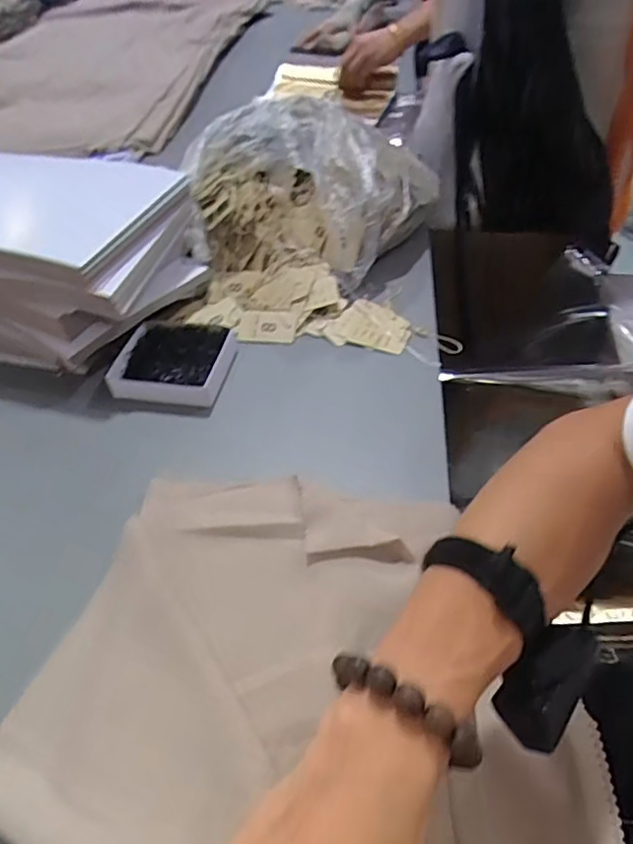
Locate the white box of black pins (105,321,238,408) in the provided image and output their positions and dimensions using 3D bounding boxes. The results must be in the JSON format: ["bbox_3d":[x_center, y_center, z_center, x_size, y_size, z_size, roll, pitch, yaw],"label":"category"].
[{"bbox_3d":[-0.153,-0.066,0.598,0.113,0.023,0.111,4,47,8],"label":"white box of black pins"}]

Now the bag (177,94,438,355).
[{"bbox_3d":[-0.017,-0.254,0.687,0.299,0.140,0.323,4,47,8],"label":"bag"}]

